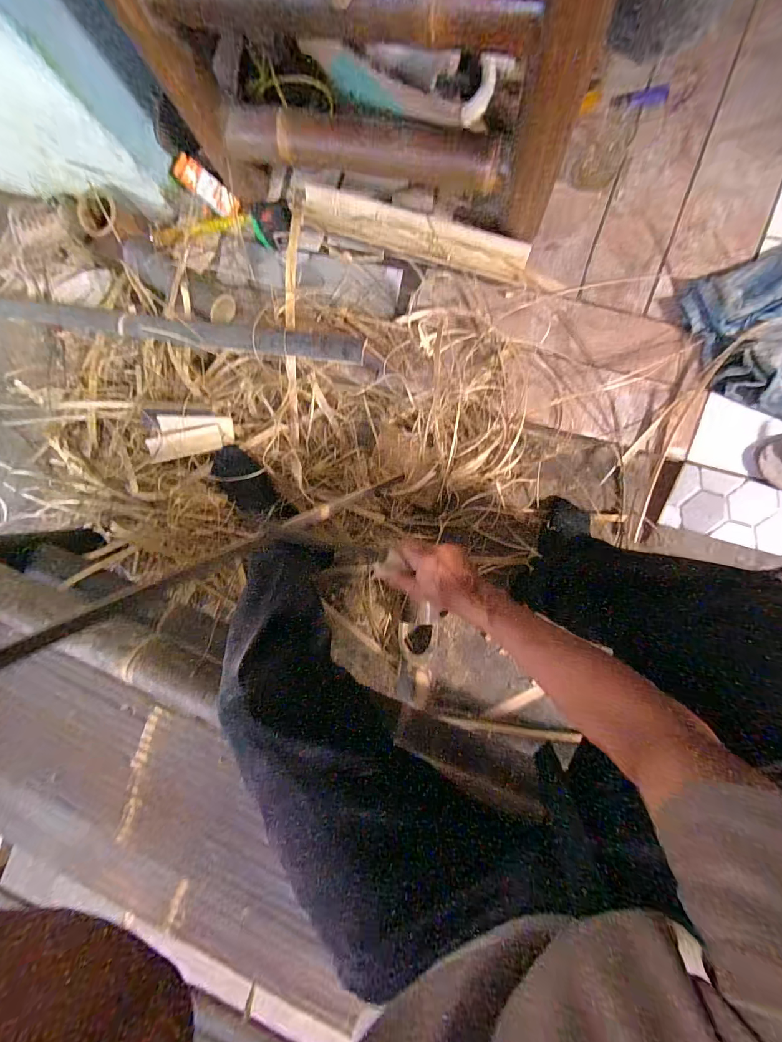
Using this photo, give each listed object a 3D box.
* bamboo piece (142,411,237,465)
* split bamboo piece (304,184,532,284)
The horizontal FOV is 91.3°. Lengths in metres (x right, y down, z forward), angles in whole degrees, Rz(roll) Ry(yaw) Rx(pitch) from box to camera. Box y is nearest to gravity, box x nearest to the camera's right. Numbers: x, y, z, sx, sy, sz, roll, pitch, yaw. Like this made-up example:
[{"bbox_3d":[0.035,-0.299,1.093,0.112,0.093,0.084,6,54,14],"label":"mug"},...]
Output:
[{"bbox_3d":[-0.399,-0.174,0.763,0.164,0.038,0.092,-10,94,-7],"label":"bamboo piece"},{"bbox_3d":[0.035,-0.544,0.715,0.449,0.038,0.079,21,97,7],"label":"split bamboo piece"}]

